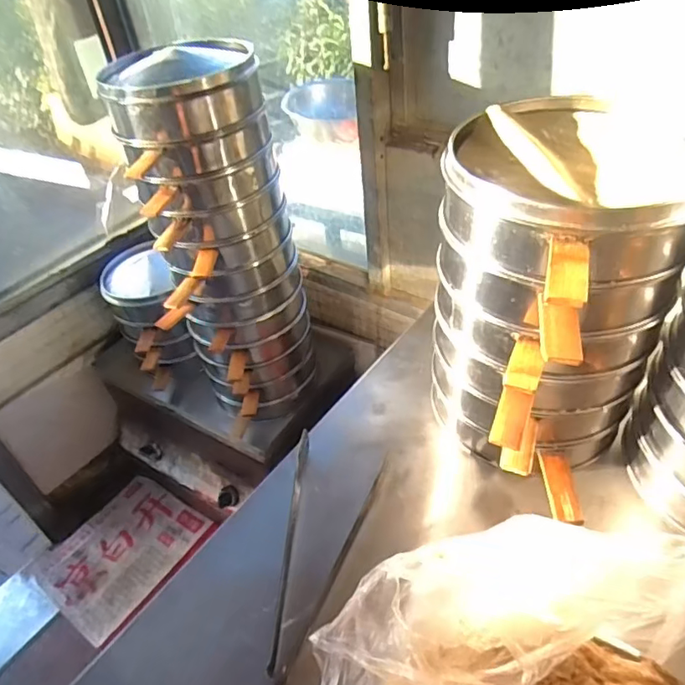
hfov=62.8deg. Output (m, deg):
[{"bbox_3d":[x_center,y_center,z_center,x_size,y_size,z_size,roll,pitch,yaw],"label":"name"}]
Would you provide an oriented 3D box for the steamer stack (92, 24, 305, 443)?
[{"bbox_3d":[-0.207,-0.148,1.017,0.248,0.671,0.238,-13,42,-6],"label":"steamer stack"}]

